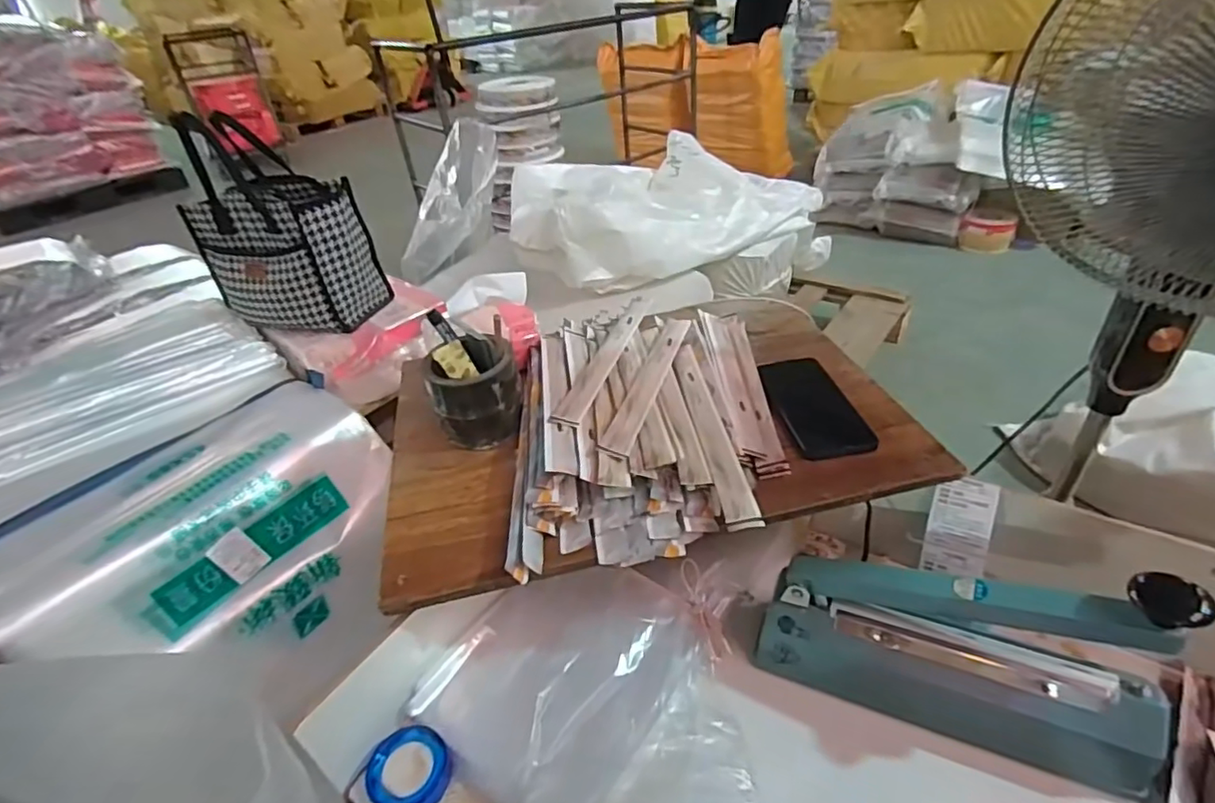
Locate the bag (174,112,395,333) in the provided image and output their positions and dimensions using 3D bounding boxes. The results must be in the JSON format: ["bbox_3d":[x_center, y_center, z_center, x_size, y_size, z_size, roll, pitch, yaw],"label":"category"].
[{"bbox_3d":[-0.570,-0.304,1.039,0.259,0.318,0.165,11,40,23],"label":"bag"}]

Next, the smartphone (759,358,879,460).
[{"bbox_3d":[0.221,0.001,0.653,0.082,0.010,0.163,-9,36,-2],"label":"smartphone"}]

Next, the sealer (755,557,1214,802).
[{"bbox_3d":[0.292,0.207,0.504,0.311,0.184,0.075,9,39,21],"label":"sealer"}]

